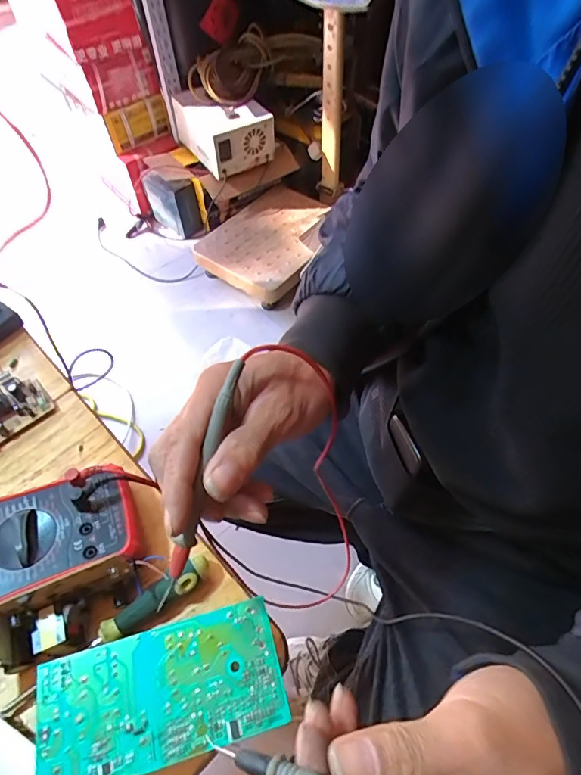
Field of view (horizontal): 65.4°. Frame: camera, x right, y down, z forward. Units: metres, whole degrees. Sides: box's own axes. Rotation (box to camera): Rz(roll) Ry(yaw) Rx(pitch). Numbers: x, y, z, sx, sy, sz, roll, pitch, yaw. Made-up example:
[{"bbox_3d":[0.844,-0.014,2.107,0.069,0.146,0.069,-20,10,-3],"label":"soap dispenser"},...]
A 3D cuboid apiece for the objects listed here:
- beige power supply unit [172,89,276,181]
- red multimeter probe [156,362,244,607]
[{"bbox_3d":[-0.218,-0.801,1.405,0.192,0.152,0.327,-32,59,-19],"label":"beige power supply unit"},{"bbox_3d":[-0.050,0.052,0.251,0.011,0.014,0.137,14,87,12],"label":"red multimeter probe"}]

